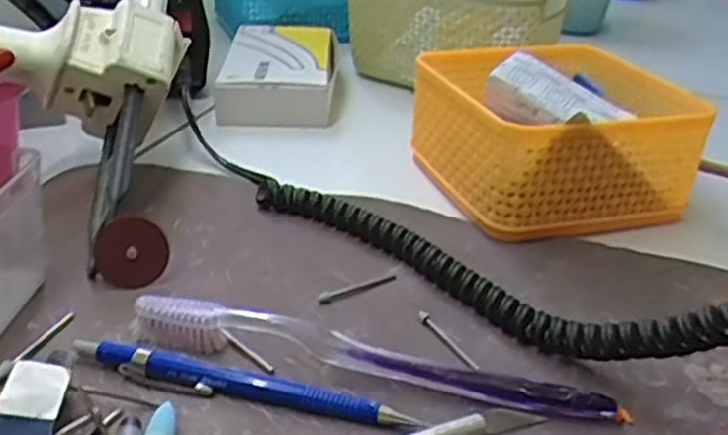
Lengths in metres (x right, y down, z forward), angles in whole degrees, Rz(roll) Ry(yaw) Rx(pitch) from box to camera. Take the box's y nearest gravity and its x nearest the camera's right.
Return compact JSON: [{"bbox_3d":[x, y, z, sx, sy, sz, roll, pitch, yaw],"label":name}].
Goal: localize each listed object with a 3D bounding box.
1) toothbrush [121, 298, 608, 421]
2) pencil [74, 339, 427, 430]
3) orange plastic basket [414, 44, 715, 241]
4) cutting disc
[{"bbox_3d":[0.001,0.053,0.287,0.183,0.020,0.011,8,30,10],"label":"toothbrush"},{"bbox_3d":[-0.046,0.062,0.276,0.132,0.010,0.009,8,30,10],"label":"pencil"},{"bbox_3d":[0.107,-0.052,0.439,0.138,0.066,0.141,-5,30,-13],"label":"orange plastic basket"},{"bbox_3d":[-0.105,0.016,0.333,0.031,0.031,0.004,-41,14,-14],"label":"cutting disc"}]

